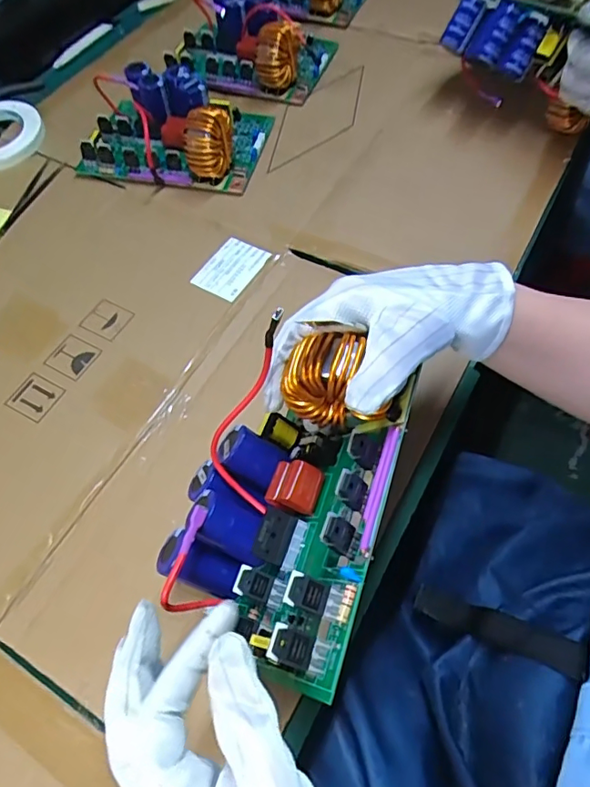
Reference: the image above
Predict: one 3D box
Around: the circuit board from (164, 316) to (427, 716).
[{"bbox_3d":[-0.013,0.053,0.298,0.134,0.078,0.184,-5,54,40],"label":"circuit board"}]

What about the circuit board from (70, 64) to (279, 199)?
[{"bbox_3d":[-0.133,-0.295,0.567,0.191,0.066,0.133,12,62,10],"label":"circuit board"}]

